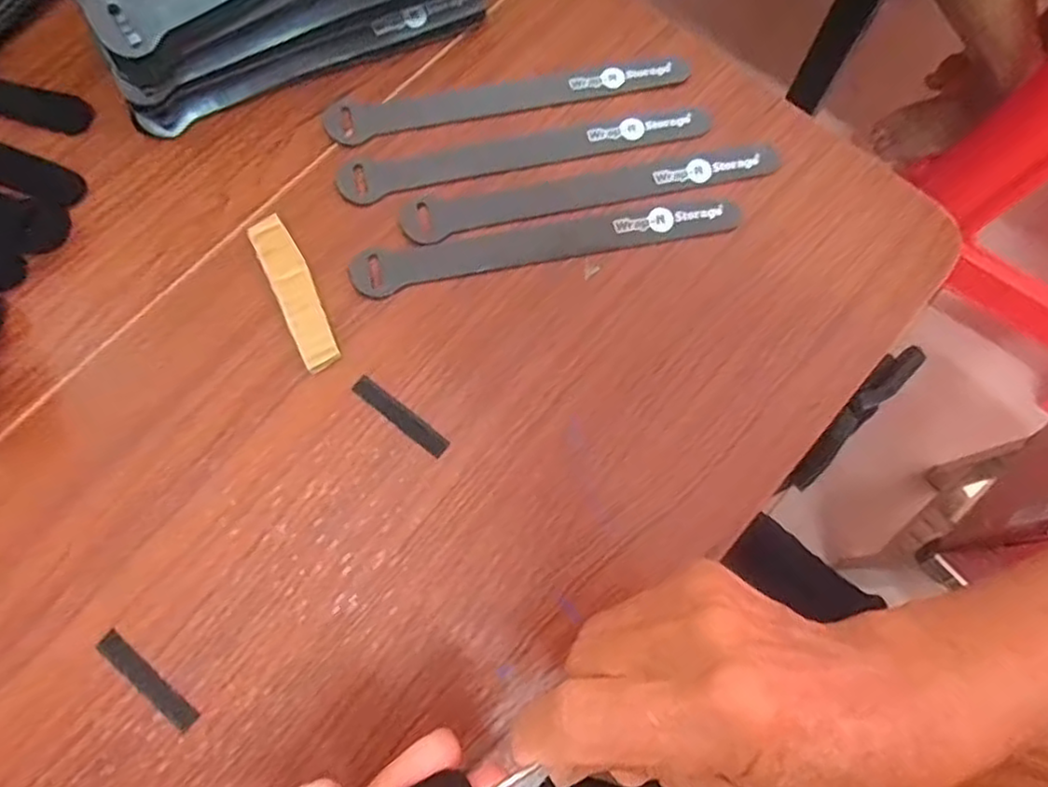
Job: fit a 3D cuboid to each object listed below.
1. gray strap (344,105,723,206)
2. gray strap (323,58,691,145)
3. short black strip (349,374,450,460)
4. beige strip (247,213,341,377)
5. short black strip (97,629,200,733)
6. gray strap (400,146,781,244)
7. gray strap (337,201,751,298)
[{"bbox_3d":[0.001,-0.128,0.361,0.196,0.004,0.025,-10,74,-3],"label":"gray strap"},{"bbox_3d":[-0.009,-0.163,0.372,0.196,0.008,0.024,-9,74,-3],"label":"gray strap"},{"bbox_3d":[-0.059,0.010,0.323,0.053,0.004,0.010,38,77,10],"label":"short black strip"},{"bbox_3d":[-0.114,-0.051,0.338,0.019,0.005,0.086,-25,76,-7],"label":"beige strip"},{"bbox_3d":[-0.161,0.122,0.289,0.055,0.004,0.010,38,77,10],"label":"short black strip"},{"bbox_3d":[0.035,-0.105,0.355,0.197,0.005,0.024,-9,74,-3],"label":"gray strap"},{"bbox_3d":[0.012,-0.076,0.345,0.196,0.004,0.023,-9,74,-3],"label":"gray strap"}]

